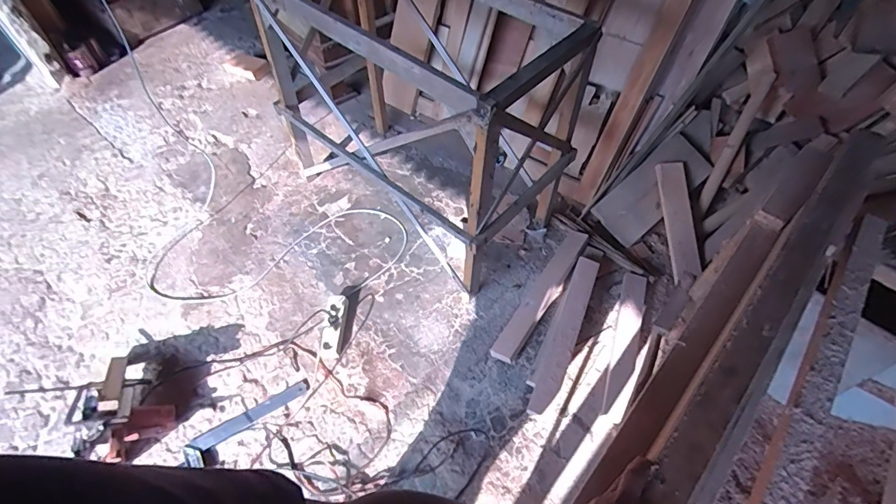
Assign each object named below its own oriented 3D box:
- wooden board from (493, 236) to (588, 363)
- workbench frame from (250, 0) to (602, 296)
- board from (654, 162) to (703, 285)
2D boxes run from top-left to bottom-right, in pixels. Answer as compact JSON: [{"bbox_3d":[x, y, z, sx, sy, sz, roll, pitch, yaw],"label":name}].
[{"bbox_3d":[0.327,0.138,1.529,0.084,0.056,0.562,31,61,19],"label":"wooden board"},{"bbox_3d":[-0.120,-0.460,1.473,1.006,0.824,0.495,36,62,21],"label":"workbench frame"},{"bbox_3d":[0.836,-0.118,1.627,0.095,0.032,0.433,-9,76,23],"label":"board"}]

